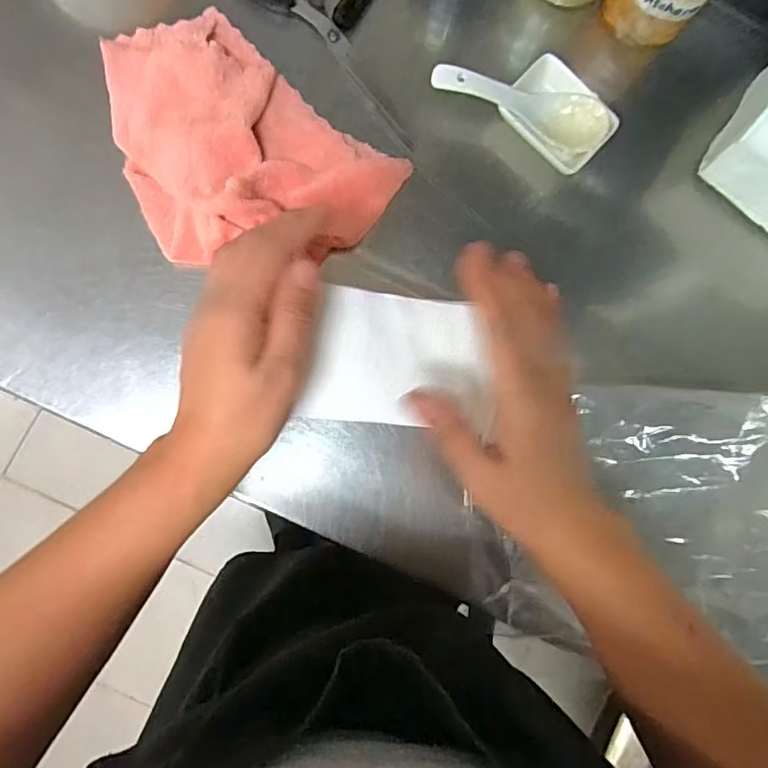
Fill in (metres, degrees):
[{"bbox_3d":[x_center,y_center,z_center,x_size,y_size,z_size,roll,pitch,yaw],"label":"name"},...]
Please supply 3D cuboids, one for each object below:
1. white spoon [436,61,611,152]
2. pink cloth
[{"bbox_3d":[0.104,-0.213,0.403,0.133,0.019,0.037,22,85,-5],"label":"white spoon"},{"bbox_3d":[-0.113,-0.167,0.382,0.225,0.040,0.161,39,84,-3],"label":"pink cloth"}]

